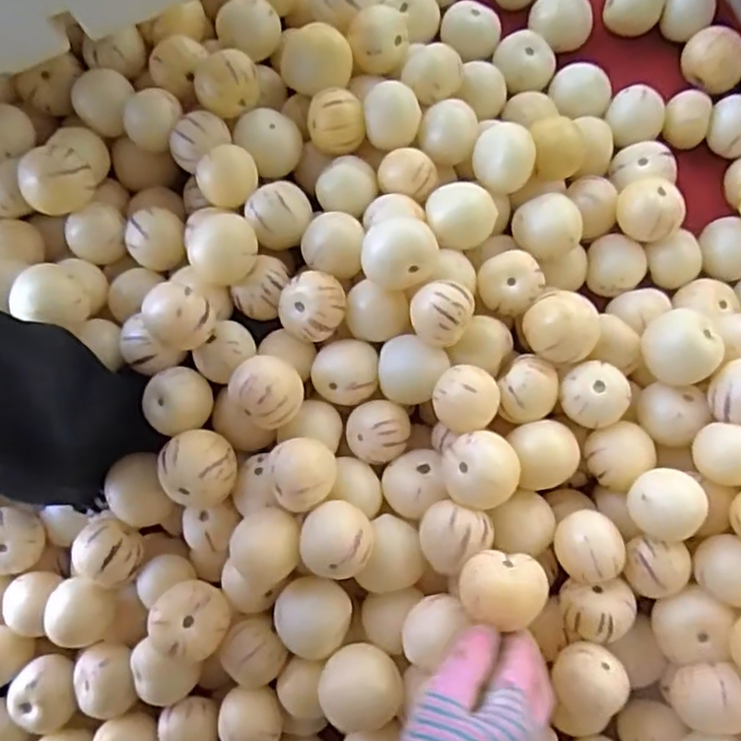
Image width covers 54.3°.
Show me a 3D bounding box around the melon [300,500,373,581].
[{"bbox_3d":[-0.023,0.114,0.487,0.047,0.049,0.049,-7,78,-3],"label":"melon"}]

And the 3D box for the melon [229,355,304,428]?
[{"bbox_3d":[-0.072,0.017,0.514,0.049,0.051,0.049,0,78,-1],"label":"melon"}]

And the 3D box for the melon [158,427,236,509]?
[{"bbox_3d":[-0.122,0.070,0.517,0.051,0.050,0.052,-4,78,-2],"label":"melon"}]

